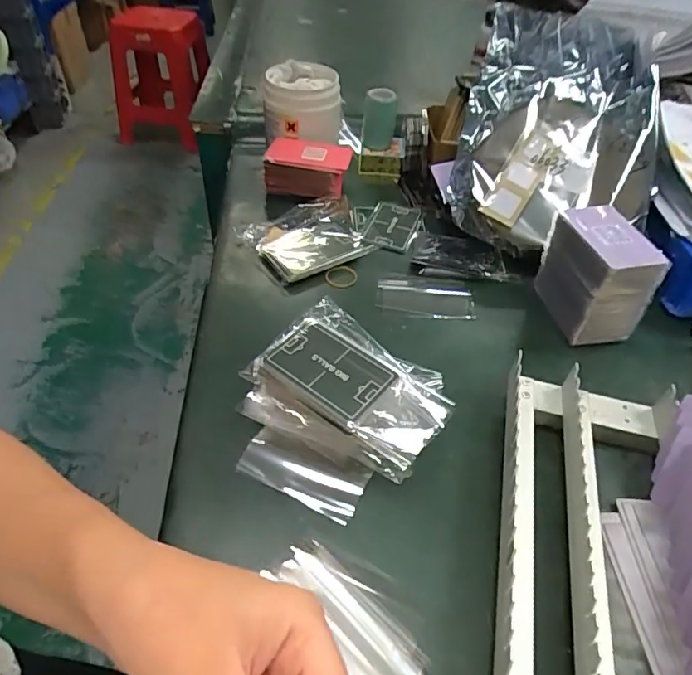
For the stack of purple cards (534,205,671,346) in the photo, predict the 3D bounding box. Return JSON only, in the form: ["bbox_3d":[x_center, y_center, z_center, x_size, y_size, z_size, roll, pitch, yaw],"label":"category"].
[{"bbox_3d":[0.225,-0.057,0.466,0.062,0.095,0.092,-6,46,-10],"label":"stack of purple cards"}]

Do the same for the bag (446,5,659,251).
[{"bbox_3d":[0.226,-0.226,0.551,0.197,0.060,0.284,11,79,18],"label":"bag"}]

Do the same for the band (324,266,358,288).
[{"bbox_3d":[-0.004,-0.062,0.520,0.035,0.004,0.027,-28,67,-26],"label":"band"}]

